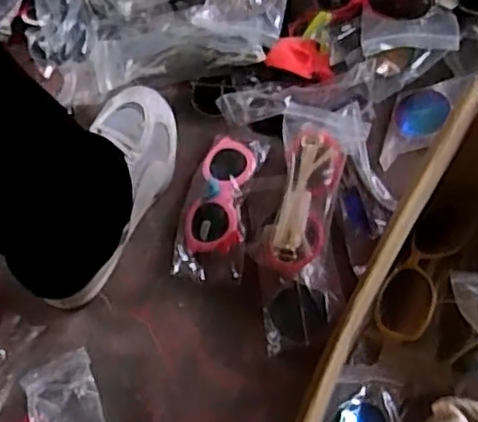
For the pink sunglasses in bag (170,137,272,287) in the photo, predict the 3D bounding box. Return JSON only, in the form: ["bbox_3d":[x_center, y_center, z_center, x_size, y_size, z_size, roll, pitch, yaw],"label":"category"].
[{"bbox_3d":[-0.020,-0.005,0.703,0.070,0.033,0.162,10,74,7],"label":"pink sunglasses in bag"}]

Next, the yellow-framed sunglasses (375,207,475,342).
[{"bbox_3d":[0.171,0.058,0.610,0.051,0.030,0.133,31,78,13],"label":"yellow-framed sunglasses"}]

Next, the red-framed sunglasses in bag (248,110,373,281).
[{"bbox_3d":[0.077,-0.028,0.685,0.087,0.047,0.197,12,74,8],"label":"red-framed sunglasses in bag"}]

